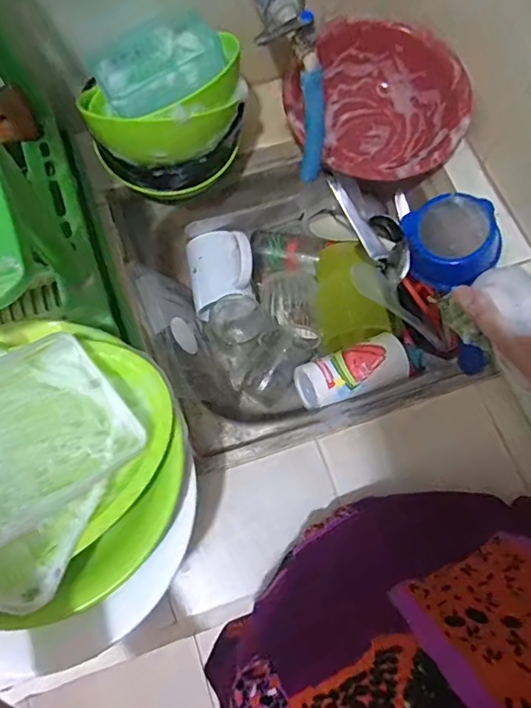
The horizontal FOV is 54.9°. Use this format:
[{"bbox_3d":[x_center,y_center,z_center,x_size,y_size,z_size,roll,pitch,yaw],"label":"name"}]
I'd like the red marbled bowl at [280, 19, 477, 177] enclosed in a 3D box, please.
[{"bbox_3d":[0.151,-0.318,0.664,0.182,0.103,0.215,-33,75,-10],"label":"red marbled bowl"}]

